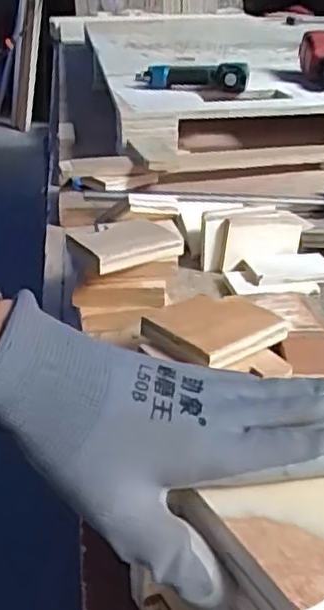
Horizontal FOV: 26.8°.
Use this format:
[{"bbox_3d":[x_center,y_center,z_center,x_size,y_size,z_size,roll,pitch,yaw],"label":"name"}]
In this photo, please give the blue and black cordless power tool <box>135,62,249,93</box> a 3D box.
[{"bbox_3d":[0.046,-0.400,1.186,0.207,0.044,0.067,10,30,19],"label":"blue and black cordless power tool"}]

